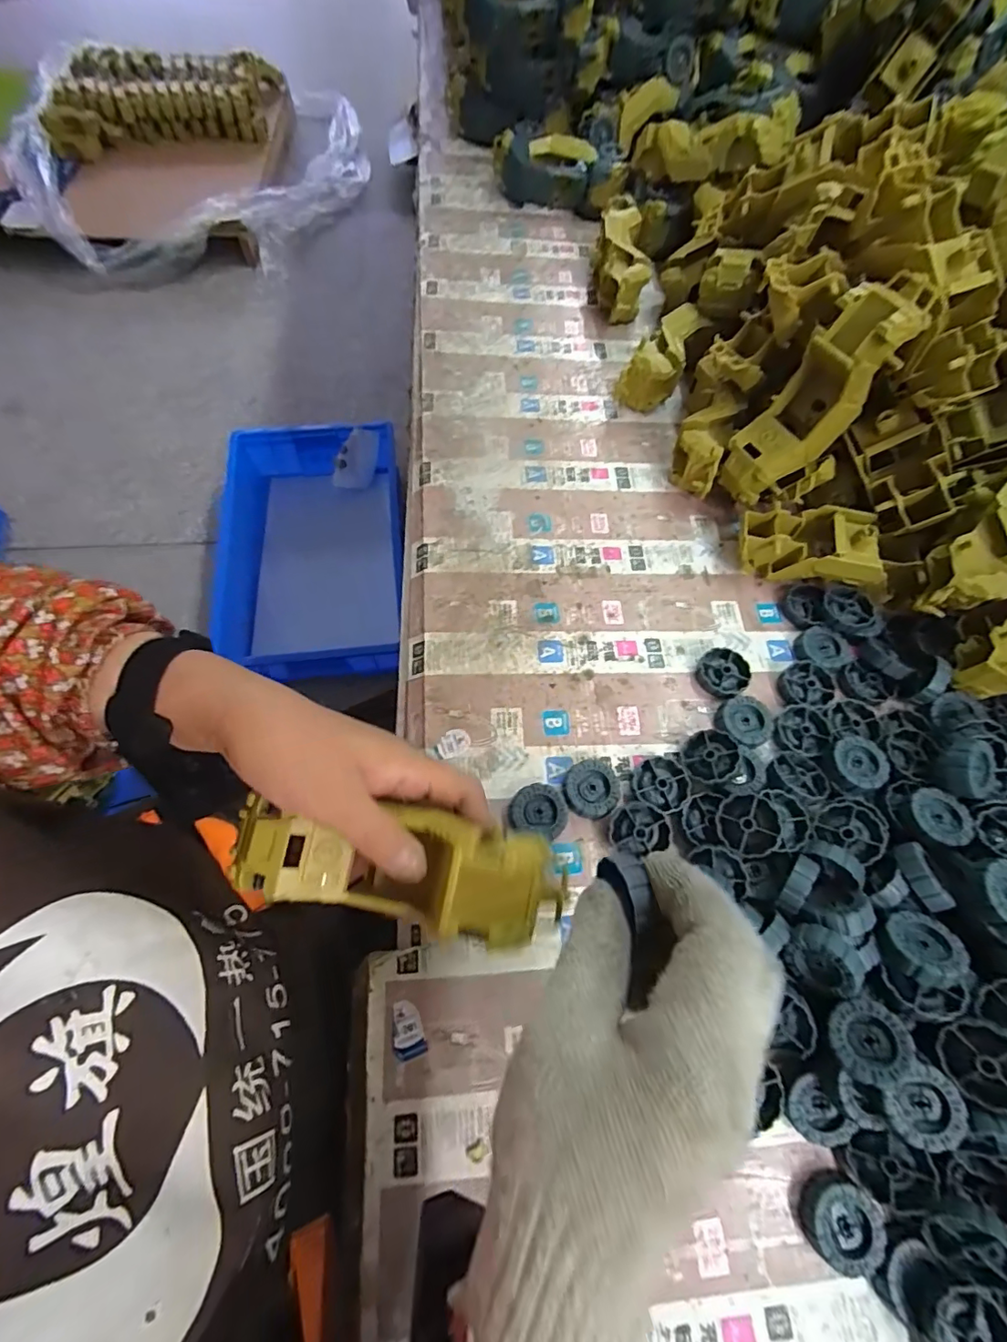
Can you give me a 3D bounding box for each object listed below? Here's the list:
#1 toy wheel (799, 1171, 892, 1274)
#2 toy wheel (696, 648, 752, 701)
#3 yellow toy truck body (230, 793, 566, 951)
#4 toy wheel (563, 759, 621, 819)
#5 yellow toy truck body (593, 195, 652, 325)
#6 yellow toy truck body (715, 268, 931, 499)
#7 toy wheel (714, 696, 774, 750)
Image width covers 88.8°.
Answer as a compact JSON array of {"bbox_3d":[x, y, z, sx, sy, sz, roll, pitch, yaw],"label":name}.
[{"bbox_3d":[0.181,0.293,0.273,0.040,0.012,0.037,1,66,-2],"label":"toy wheel"},{"bbox_3d":[0.172,0.002,0.401,0.039,0.011,0.038,1,66,-2],"label":"toy wheel"},{"bbox_3d":[-0.053,0.103,0.270,0.164,0.051,0.060,5,65,2],"label":"yellow toy truck body"},{"bbox_3d":[0.061,0.084,0.358,0.038,0.012,0.037,1,66,-2],"label":"toy wheel"},{"bbox_3d":[0.135,-0.480,0.601,0.051,0.057,0.170,3,66,-2],"label":"yellow toy truck body"},{"bbox_3d":[0.247,-0.214,0.407,0.055,0.166,0.055,-17,63,-41],"label":"yellow toy truck body"},{"bbox_3d":[0.179,0.038,0.382,0.036,0.014,0.038,1,66,-2],"label":"toy wheel"}]

